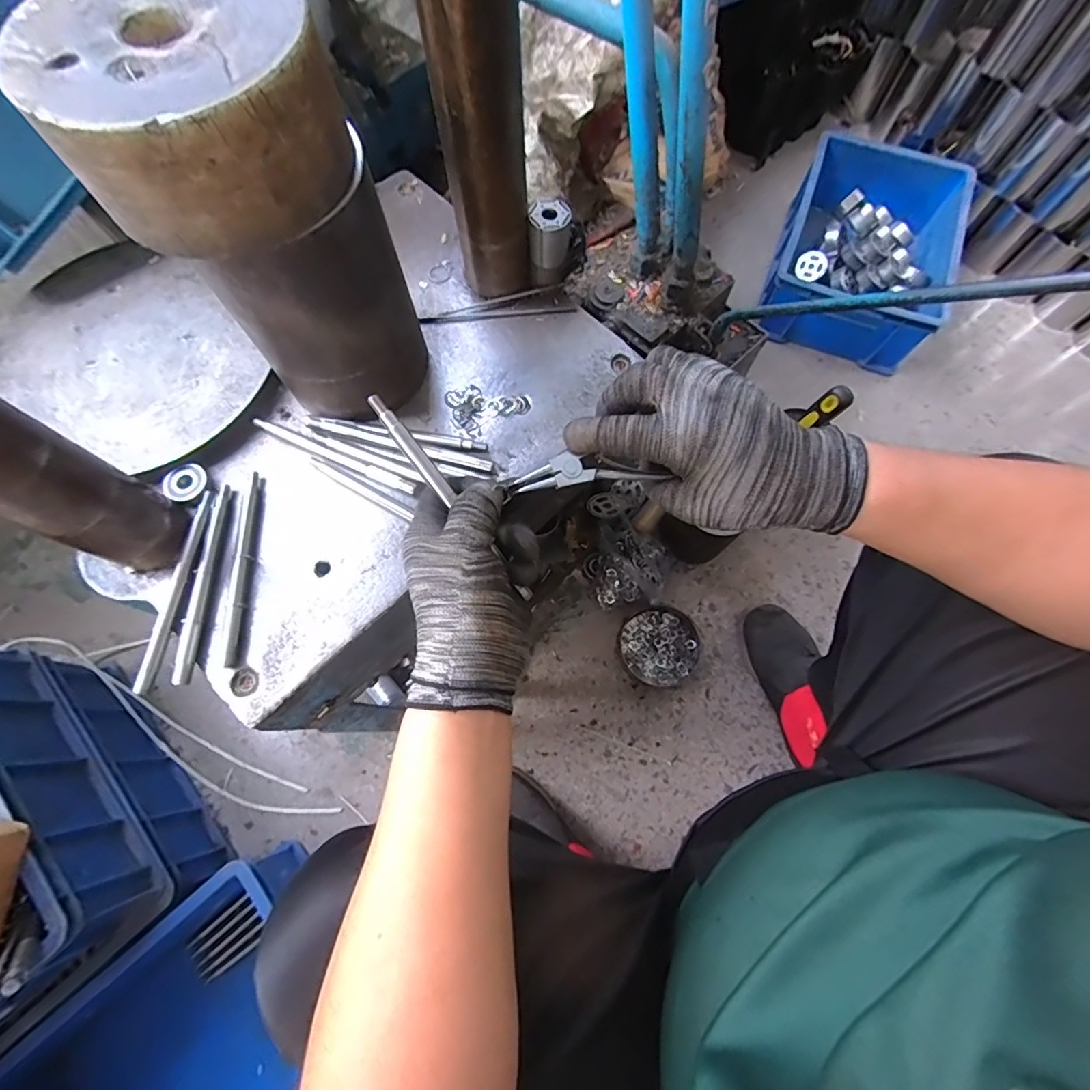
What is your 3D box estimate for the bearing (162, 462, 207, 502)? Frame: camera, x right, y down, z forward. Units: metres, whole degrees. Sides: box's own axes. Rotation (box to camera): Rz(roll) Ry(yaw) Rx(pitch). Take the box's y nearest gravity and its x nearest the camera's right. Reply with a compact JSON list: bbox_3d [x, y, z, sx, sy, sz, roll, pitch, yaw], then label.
[{"bbox_3d":[-0.307,-0.053,0.446,0.030,0.013,0.034,32,74,11],"label":"bearing"}]

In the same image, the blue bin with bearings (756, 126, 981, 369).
[{"bbox_3d":[0.622,-0.572,1.016,0.316,0.141,0.428,19,72,7],"label":"blue bin with bearings"}]

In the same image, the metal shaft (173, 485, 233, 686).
[{"bbox_3d":[-0.275,0.028,0.418,0.011,0.011,0.161,-1,71,0],"label":"metal shaft"}]

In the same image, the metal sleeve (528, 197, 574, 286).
[{"bbox_3d":[0.007,-0.281,0.491,0.036,0.072,0.033,-6,71,-1],"label":"metal sleeve"}]

